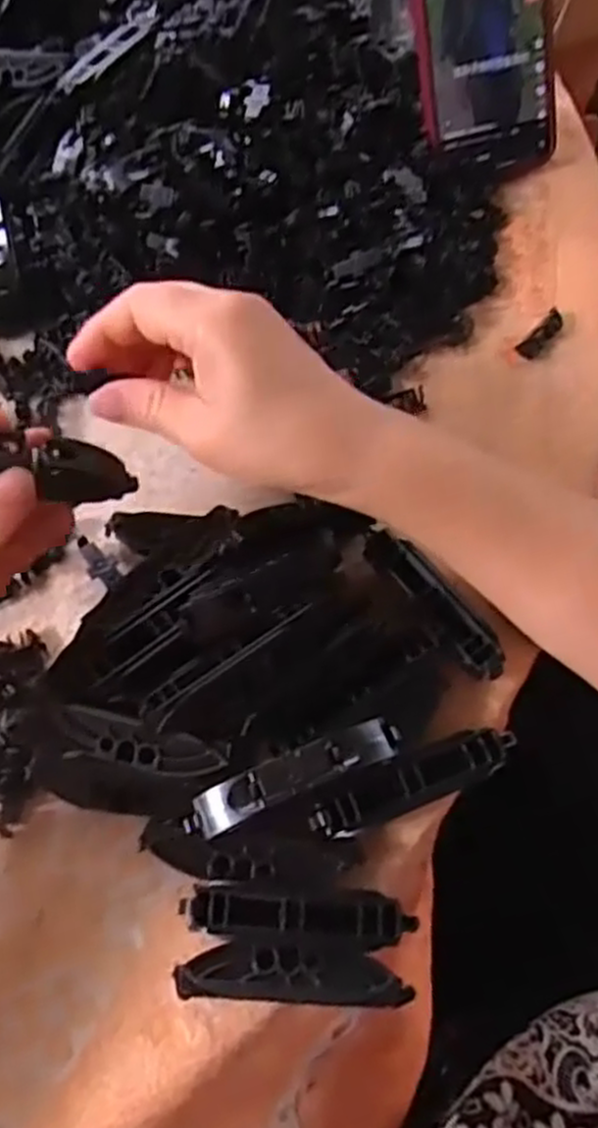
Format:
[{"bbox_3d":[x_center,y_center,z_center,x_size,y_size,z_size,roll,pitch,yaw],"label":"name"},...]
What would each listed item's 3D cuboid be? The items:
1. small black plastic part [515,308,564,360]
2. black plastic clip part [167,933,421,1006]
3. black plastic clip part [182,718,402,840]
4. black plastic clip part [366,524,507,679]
[{"bbox_3d":[0.127,-0.120,0.397,0.010,0.007,0.038,38,71,17],"label":"small black plastic part"},{"bbox_3d":[-0.001,0.143,0.269,0.078,0.016,0.020,2,65,2],"label":"black plastic clip part"},{"bbox_3d":[-0.002,0.077,0.280,0.082,0.020,0.015,-22,66,-8],"label":"black plastic clip part"},{"bbox_3d":[0.057,0.015,0.325,0.018,0.015,0.079,-36,69,-14],"label":"black plastic clip part"}]

